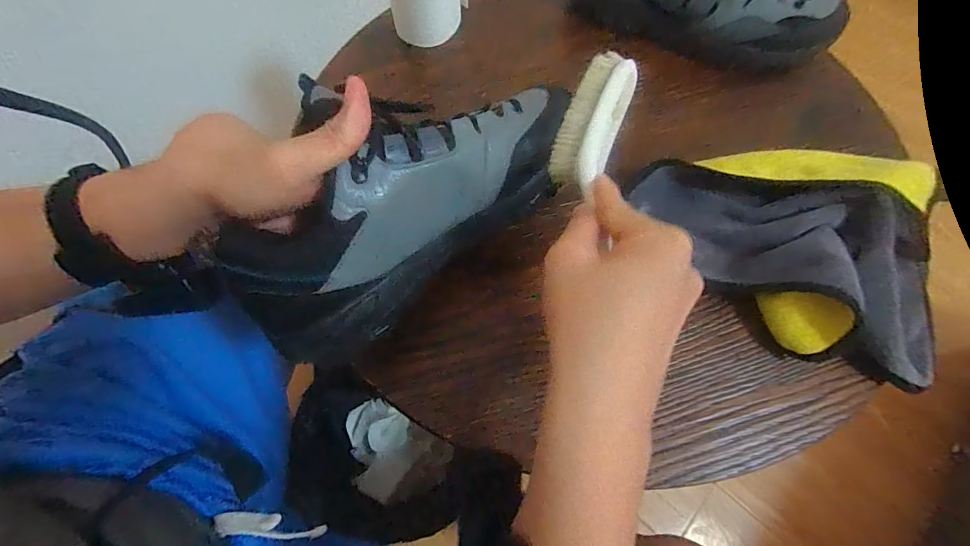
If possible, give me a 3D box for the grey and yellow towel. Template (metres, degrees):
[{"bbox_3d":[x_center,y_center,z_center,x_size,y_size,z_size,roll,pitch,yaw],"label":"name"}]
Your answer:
[{"bbox_3d":[0.263,-0.037,0.350,0.177,0.054,0.239,-37,71,-16],"label":"grey and yellow towel"}]

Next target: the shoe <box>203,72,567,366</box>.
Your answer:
[{"bbox_3d":[-0.047,-0.056,0.273,0.245,0.104,0.092,-37,71,-11],"label":"shoe"}]

